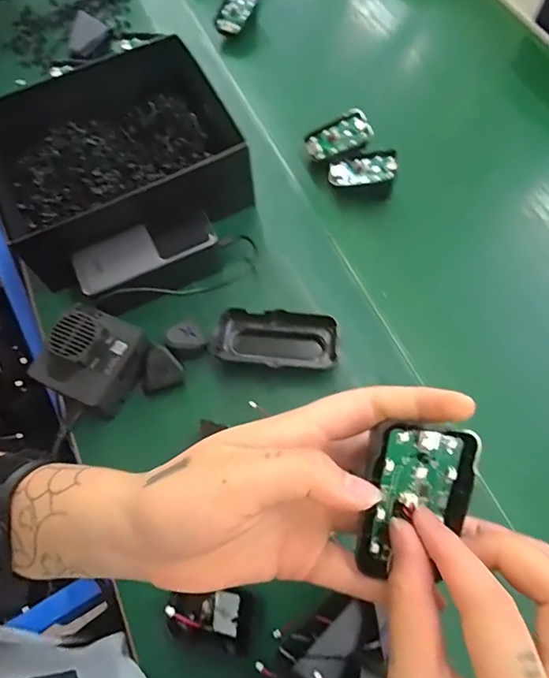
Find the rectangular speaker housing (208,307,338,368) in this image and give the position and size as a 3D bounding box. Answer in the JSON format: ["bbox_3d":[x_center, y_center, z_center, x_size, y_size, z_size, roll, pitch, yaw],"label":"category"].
[{"bbox_3d":[0.000,-0.001,0.450,0.111,0.029,0.045,3,65,2],"label":"rectangular speaker housing"}]

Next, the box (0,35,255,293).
[{"bbox_3d":[-0.162,-0.181,0.498,0.236,0.073,0.189,-26,67,-12],"label":"box"}]

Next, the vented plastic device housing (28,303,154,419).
[{"bbox_3d":[-0.158,0.018,0.429,0.075,0.051,0.078,26,68,12],"label":"vented plastic device housing"}]

